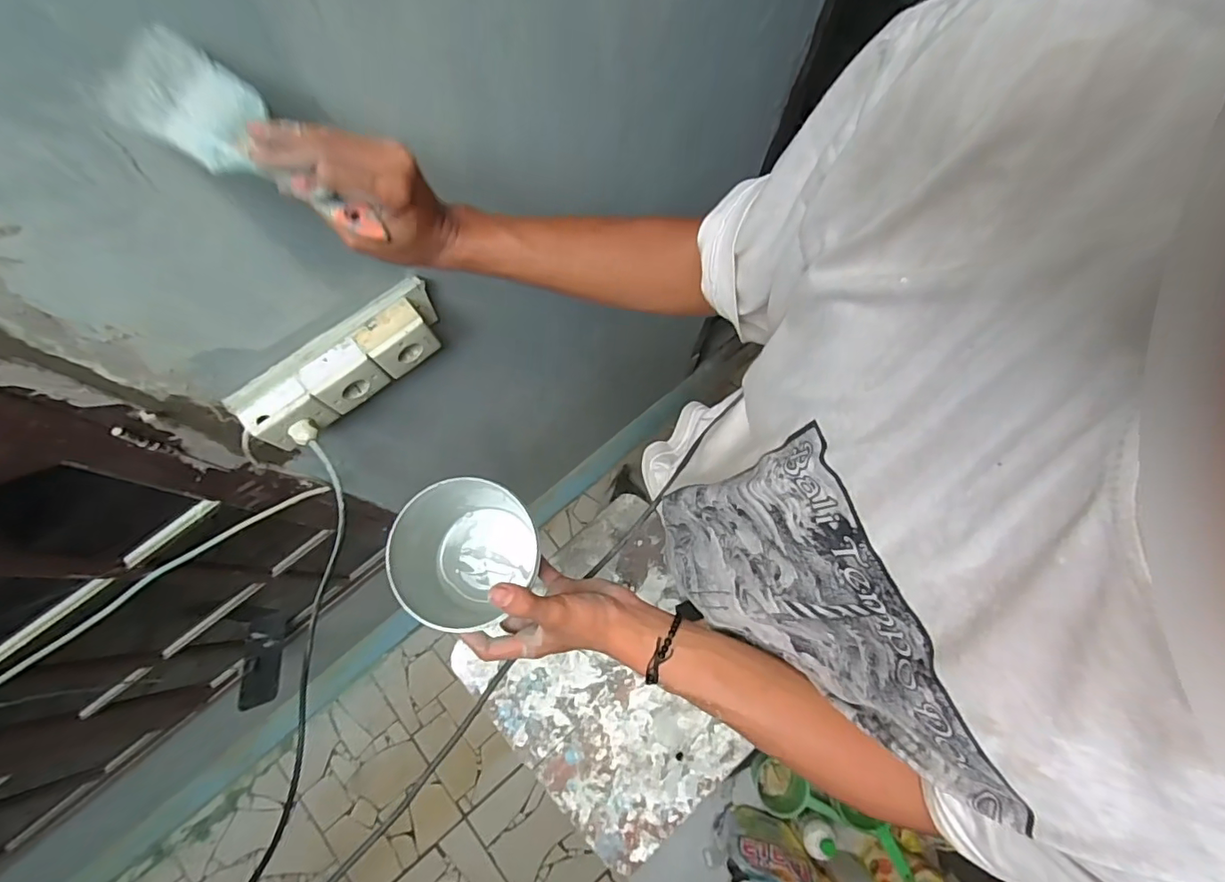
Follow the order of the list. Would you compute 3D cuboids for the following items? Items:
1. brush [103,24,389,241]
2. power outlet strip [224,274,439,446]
[{"bbox_3d":[-0.263,-0.216,0.396,0.196,0.020,0.070,34,76,-9],"label":"brush"},{"bbox_3d":[-0.362,-0.099,0.747,0.293,0.088,0.082,-39,79,-10],"label":"power outlet strip"}]

